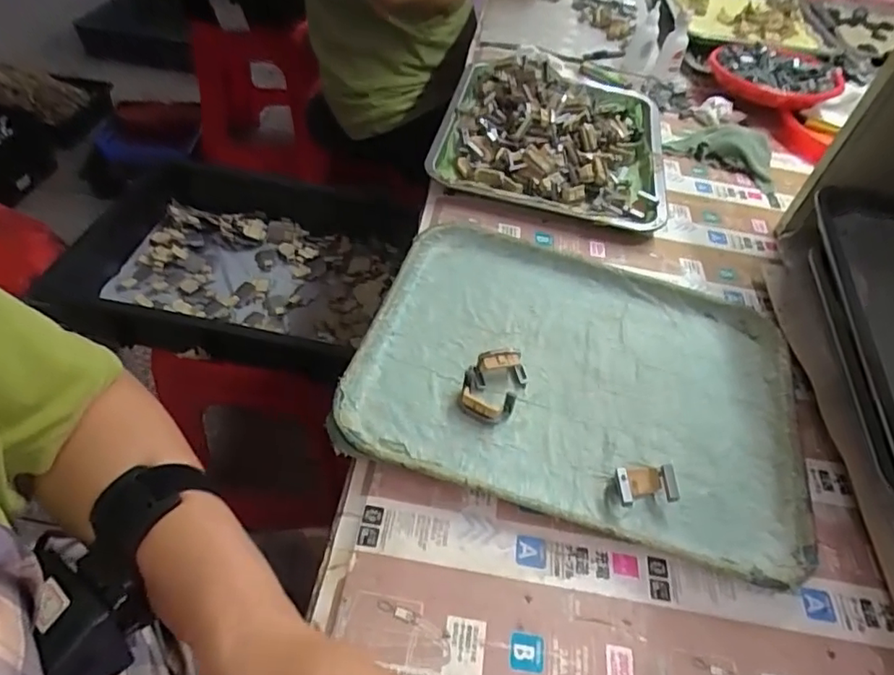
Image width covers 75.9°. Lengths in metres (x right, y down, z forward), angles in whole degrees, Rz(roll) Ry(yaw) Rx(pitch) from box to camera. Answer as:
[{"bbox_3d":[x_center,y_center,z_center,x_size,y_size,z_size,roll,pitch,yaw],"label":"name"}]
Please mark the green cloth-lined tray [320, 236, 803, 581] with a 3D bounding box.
[{"bbox_3d":[0.108,0.029,0.460,0.332,0.031,0.254,15,49,7],"label":"green cloth-lined tray"}]

